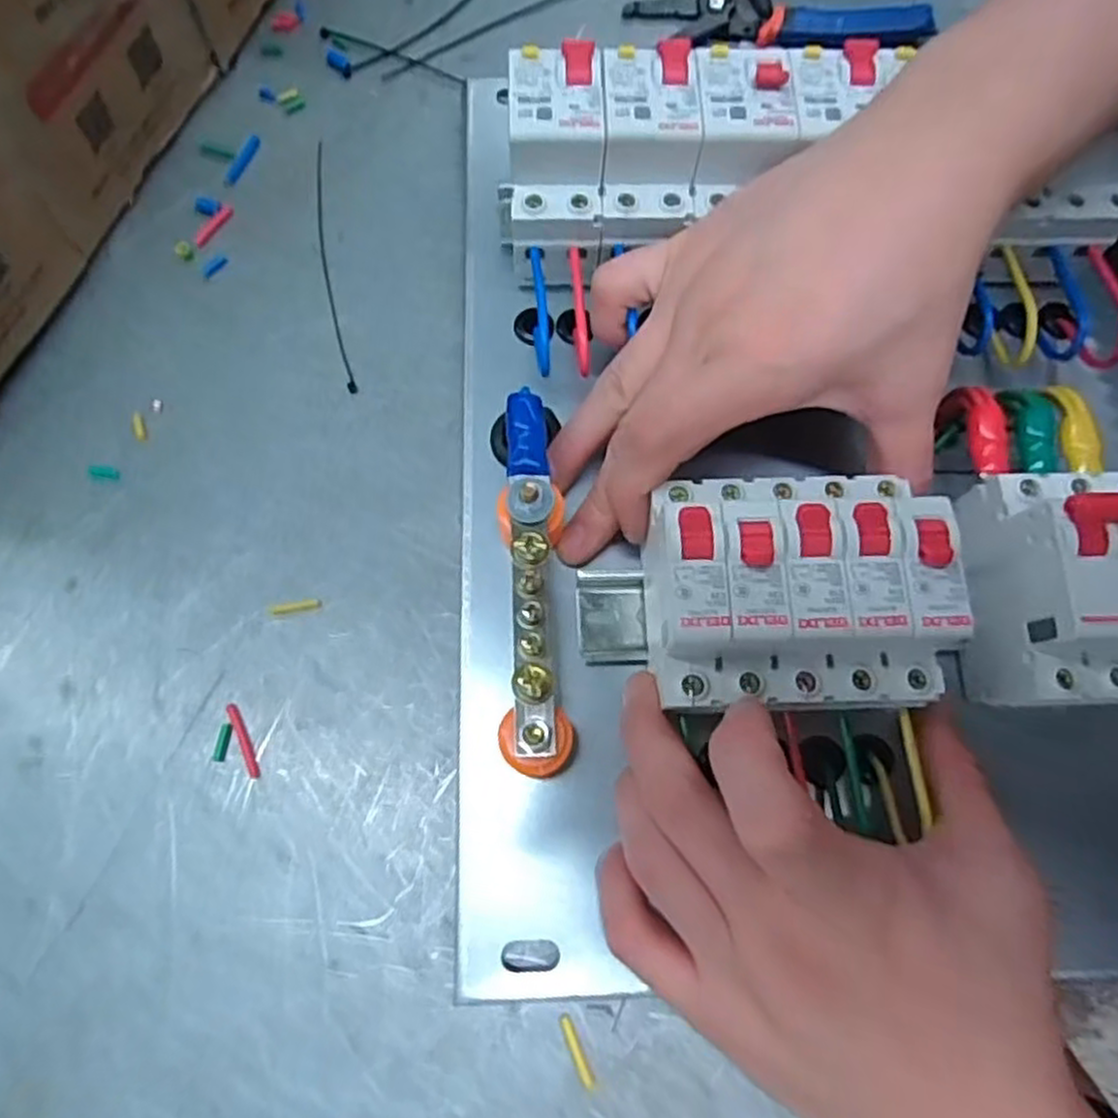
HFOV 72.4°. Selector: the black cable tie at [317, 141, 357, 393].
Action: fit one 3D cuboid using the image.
[{"bbox_3d":[-0.109,-0.142,0.363,0.008,0.004,0.146,-11,72,-6],"label":"black cable tie"}]

